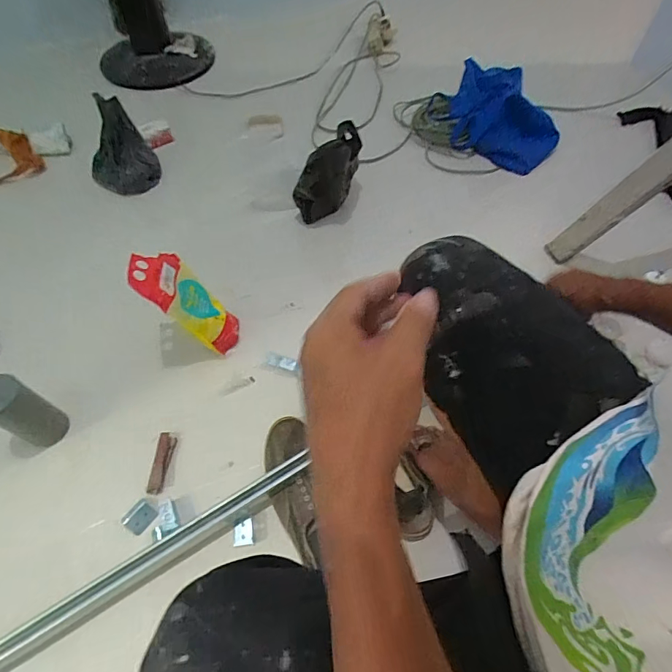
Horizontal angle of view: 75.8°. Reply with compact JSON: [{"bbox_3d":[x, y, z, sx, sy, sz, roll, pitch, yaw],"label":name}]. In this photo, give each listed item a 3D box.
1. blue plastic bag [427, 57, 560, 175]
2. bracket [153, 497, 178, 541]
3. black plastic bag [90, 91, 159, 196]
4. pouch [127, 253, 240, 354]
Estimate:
[{"bbox_3d":[0.476,-0.648,1.288,0.372,0.214,0.247,4,57,1],"label":"blue plastic bag"},{"bbox_3d":[-0.286,0.301,0.711,0.043,0.018,0.057,-24,60,-16],"label":"bracket"},{"bbox_3d":[-0.568,-0.492,1.119,0.167,0.193,0.124,-29,62,-19],"label":"black plastic bag"},{"bbox_3d":[-0.273,-0.068,0.819,0.037,0.258,0.137,-12,52,27],"label":"pouch"}]

